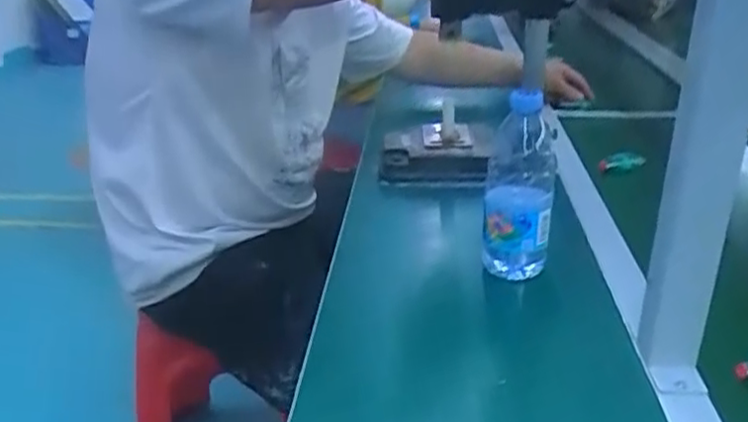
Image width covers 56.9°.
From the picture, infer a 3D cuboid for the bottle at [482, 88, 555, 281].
[{"bbox_3d":[0.155,-0.019,0.738,0.070,0.186,0.064,6,25,14],"label":"bottle"}]

